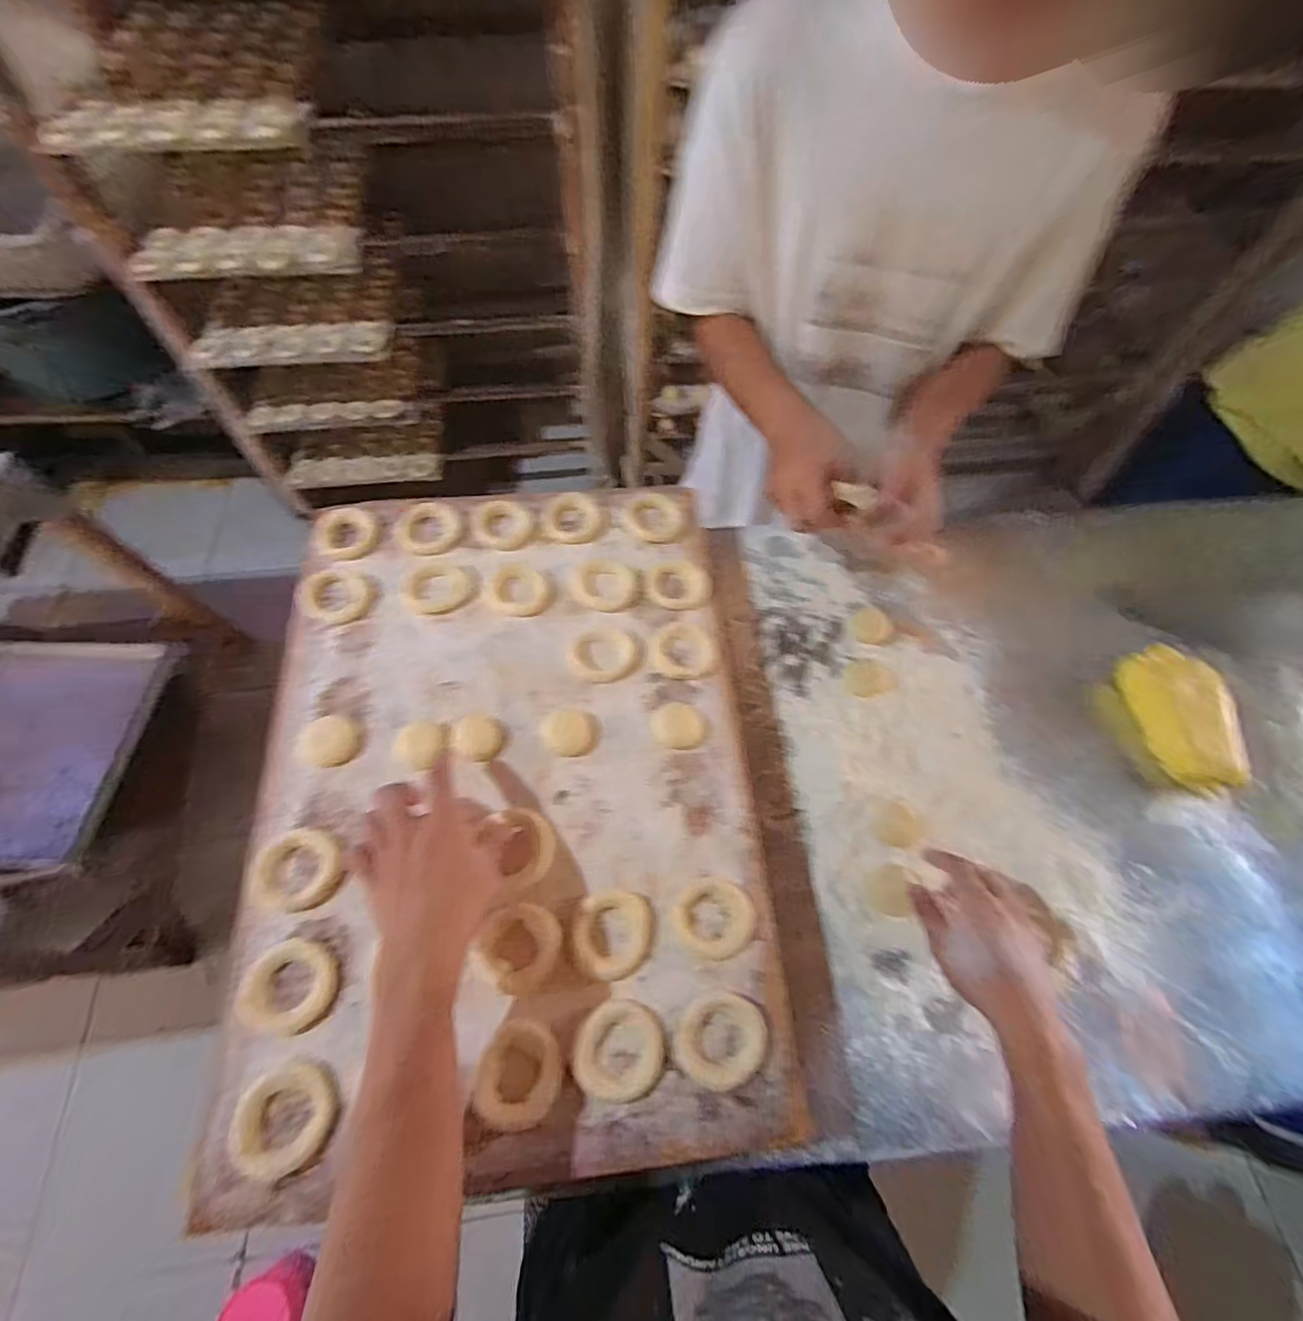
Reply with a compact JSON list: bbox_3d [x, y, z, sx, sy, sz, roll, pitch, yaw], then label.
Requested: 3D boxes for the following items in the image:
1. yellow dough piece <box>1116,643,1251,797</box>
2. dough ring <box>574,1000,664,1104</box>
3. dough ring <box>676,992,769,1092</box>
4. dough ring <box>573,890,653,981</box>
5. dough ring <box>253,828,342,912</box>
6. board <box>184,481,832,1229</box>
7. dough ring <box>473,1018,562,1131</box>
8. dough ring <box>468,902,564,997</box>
[{"bbox_3d":[0.573,0.054,0.608,0.080,0.040,0.161,-5,64,-4],"label":"yellow dough piece"},{"bbox_3d":[-0.024,0.288,0.421,0.063,0.010,0.062,1,64,-1],"label":"dough ring"},{"bbox_3d":[0.054,0.285,0.428,0.068,0.010,0.057,-10,65,-7],"label":"dough ring"},{"bbox_3d":[-0.030,0.218,0.455,0.062,0.012,0.063,1,64,-1],"label":"dough ring"},{"bbox_3d":[-0.290,0.169,0.465,0.063,0.017,0.060,1,64,-1],"label":"dough ring"},{"bbox_3d":[-0.128,0.087,0.518,0.419,0.019,0.596,-5,64,-4],"label":"board"},{"bbox_3d":[-0.098,0.304,0.420,0.059,0.010,0.065,1,64,-1],"label":"dough ring"},{"bbox_3d":[-0.102,0.225,0.447,0.062,0.012,0.063,1,64,-1],"label":"dough ring"}]

